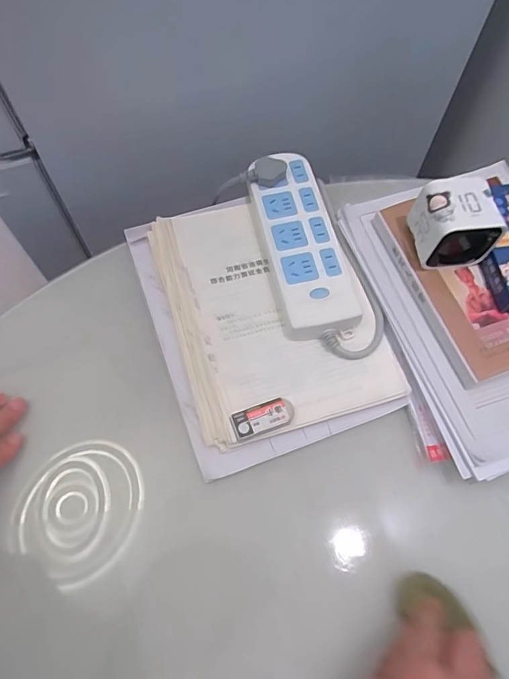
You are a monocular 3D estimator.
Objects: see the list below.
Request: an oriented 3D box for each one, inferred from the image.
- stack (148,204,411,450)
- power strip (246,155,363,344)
[{"bbox_3d":[0.012,-0.039,0.491,0.197,0.022,0.266,-16,67,-6],"label":"stack"},{"bbox_3d":[0.048,-0.105,0.508,0.077,0.033,0.224,-12,67,-4],"label":"power strip"}]

